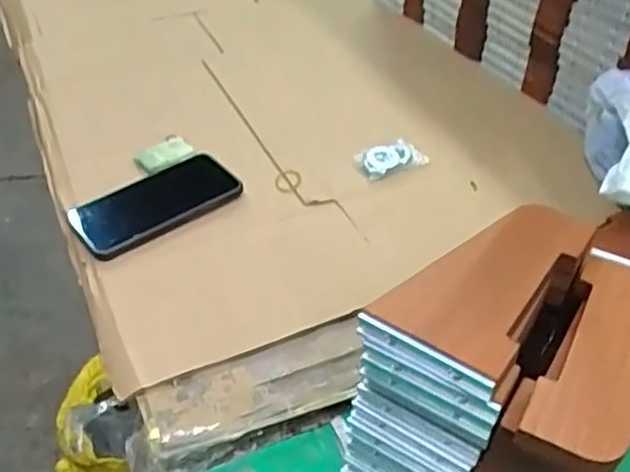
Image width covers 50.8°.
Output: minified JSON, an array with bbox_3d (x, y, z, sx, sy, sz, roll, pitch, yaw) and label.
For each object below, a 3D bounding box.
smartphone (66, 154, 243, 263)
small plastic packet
[{"bbox_3d":[-0.160,-0.033,0.662,0.160,0.015,0.079,-28,50,-28],"label":"smartphone"},{"bbox_3d":[0.083,-0.086,0.730,0.078,0.012,0.042,-23,47,-24],"label":"small plastic packet"}]

